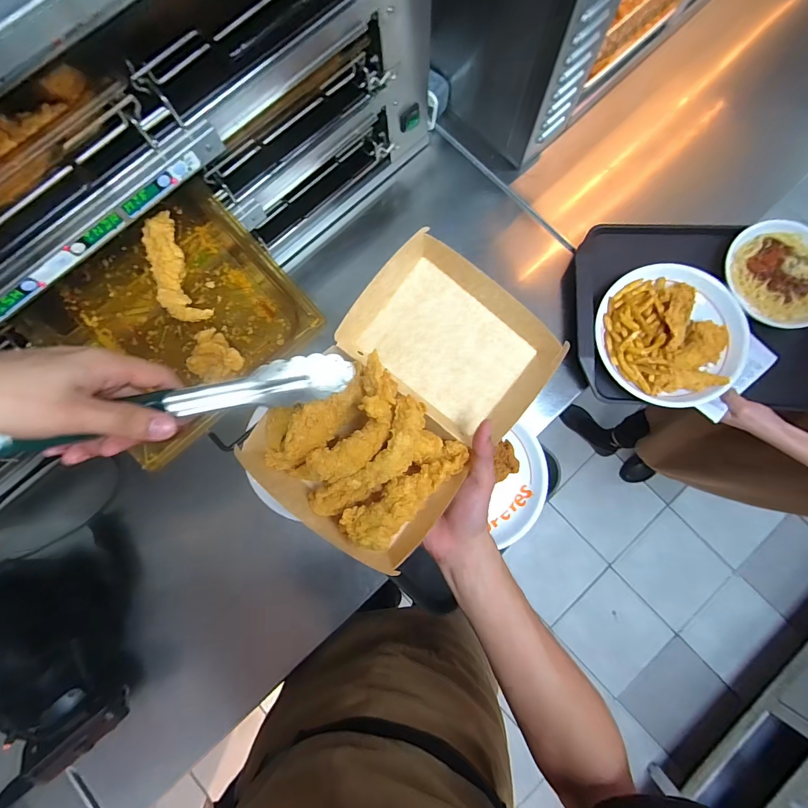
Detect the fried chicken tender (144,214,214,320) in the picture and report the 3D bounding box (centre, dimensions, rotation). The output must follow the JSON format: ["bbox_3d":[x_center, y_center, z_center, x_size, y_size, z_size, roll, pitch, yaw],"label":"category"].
[{"bbox_3d":[-0.276,-0.157,0.464,0.048,0.021,0.138,-26,81,-2],"label":"fried chicken tender"}]

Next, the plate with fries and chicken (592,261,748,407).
[{"bbox_3d":[0.415,-0.110,0.609,0.218,0.068,0.221,-32,81,-3],"label":"plate with fries and chicken"}]

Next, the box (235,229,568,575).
[{"bbox_3d":[0.003,-0.006,0.354,0.179,0.091,0.276,39,84,8],"label":"box"}]

